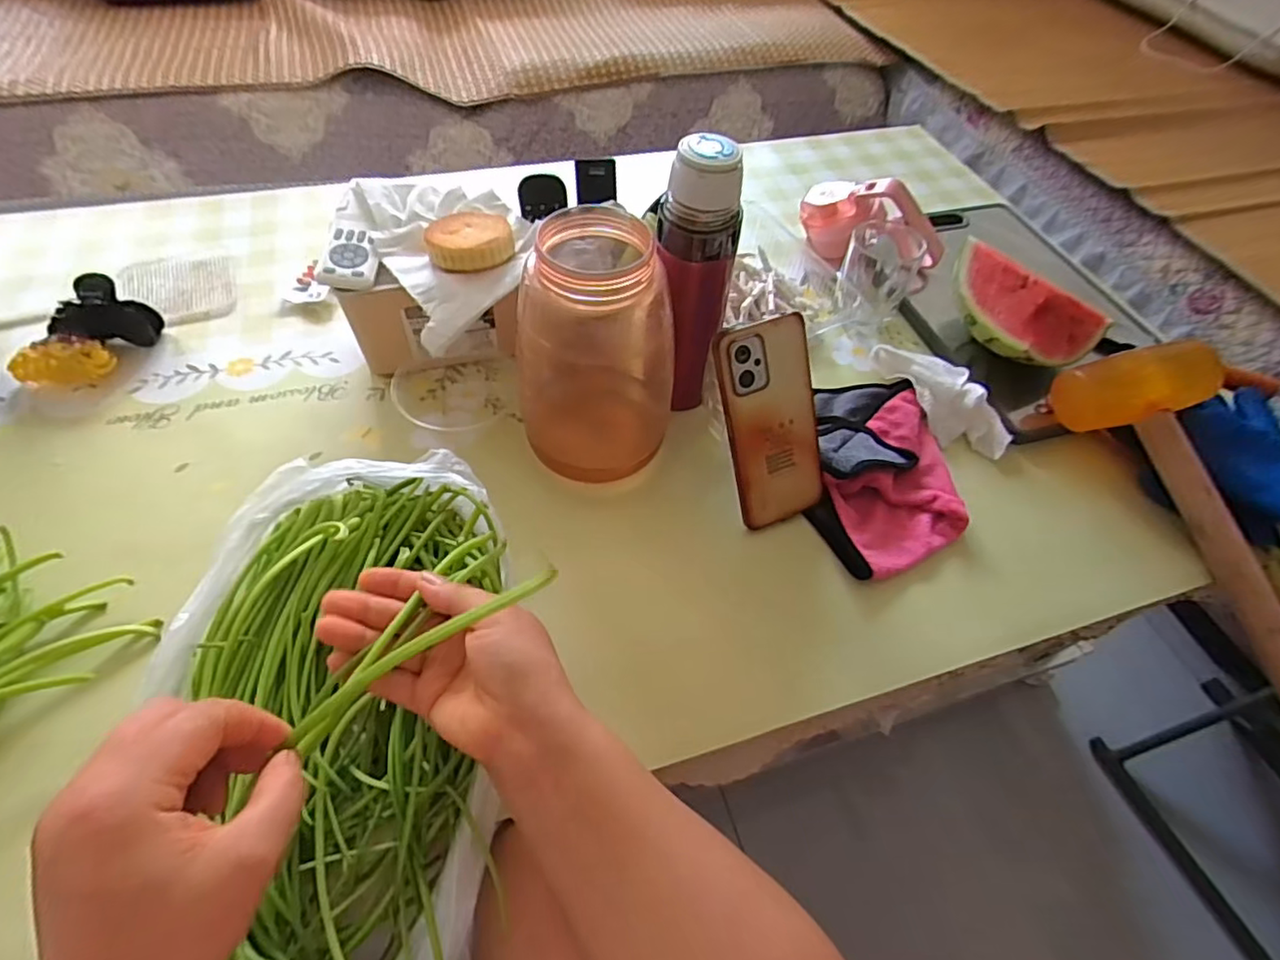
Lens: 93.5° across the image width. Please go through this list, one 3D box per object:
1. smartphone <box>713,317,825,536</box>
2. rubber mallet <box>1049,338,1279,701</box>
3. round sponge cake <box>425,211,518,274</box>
[{"bbox_3d":[0.105,-0.043,0.472,0.074,0.159,0.014,-21,23,-19],"label":"smartphone"},{"bbox_3d":[0.477,0.036,0.515,0.097,0.077,0.316,-13,77,-13],"label":"rubber mallet"},{"bbox_3d":[-0.146,-0.207,0.518,0.071,0.021,0.064,-9,51,-10],"label":"round sponge cake"}]

